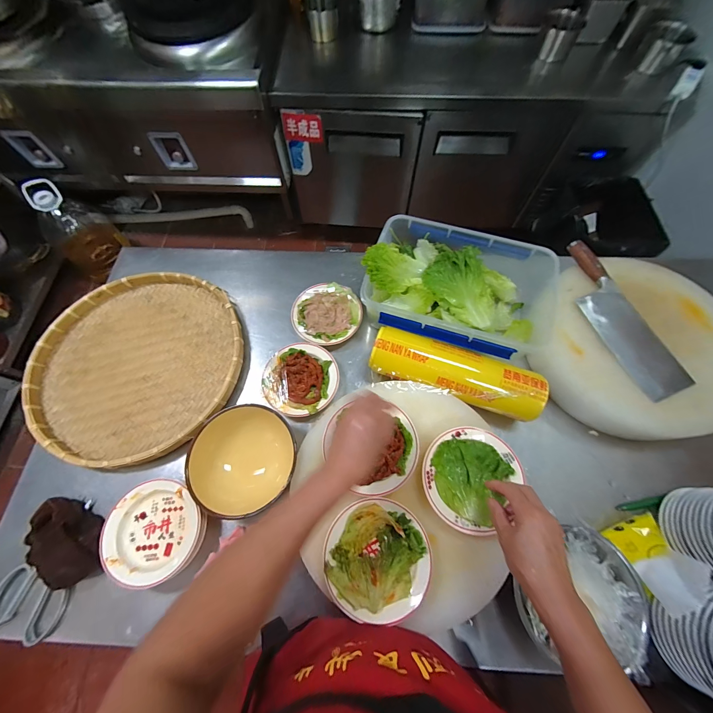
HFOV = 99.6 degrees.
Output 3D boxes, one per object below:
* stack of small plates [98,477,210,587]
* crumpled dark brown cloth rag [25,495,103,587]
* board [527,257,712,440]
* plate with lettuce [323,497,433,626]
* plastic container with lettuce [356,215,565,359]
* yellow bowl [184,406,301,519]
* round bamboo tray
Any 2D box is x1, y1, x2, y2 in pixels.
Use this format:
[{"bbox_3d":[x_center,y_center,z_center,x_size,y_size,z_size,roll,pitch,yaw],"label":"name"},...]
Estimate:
[{"bbox_3d":[-0.347,0.298,0.526,0.158,0.046,0.151,30,70,12],"label":"stack of small plates"},{"bbox_3d":[-0.500,0.305,0.517,0.095,0.054,0.172,-39,72,-15],"label":"crumpled dark brown cloth rag"},{"bbox_3d":[0.611,-0.025,0.668,0.396,0.098,0.407,0,67,0],"label":"board"},{"bbox_3d":[0.030,0.296,0.448,0.150,0.026,0.148,0,67,0],"label":"plate with lettuce"},{"bbox_3d":[0.219,-0.144,0.667,0.394,0.133,0.270,13,68,6],"label":"plastic container with lettuce"},{"bbox_3d":[-0.199,0.185,0.551,0.180,0.076,0.178,0,67,0],"label":"yellow bowl"},{"bbox_3d":[-0.468,0.010,0.661,0.434,0.055,0.417,0,67,0],"label":"round bamboo tray"}]

